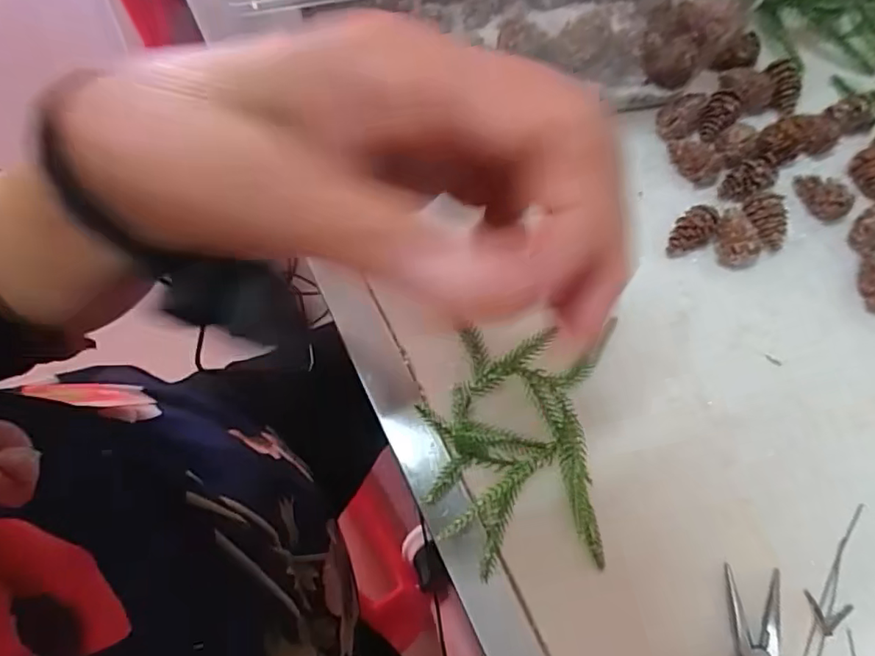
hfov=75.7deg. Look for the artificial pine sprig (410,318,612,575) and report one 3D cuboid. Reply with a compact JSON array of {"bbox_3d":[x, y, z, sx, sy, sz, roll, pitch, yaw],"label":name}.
[{"bbox_3d":[0.045,0.061,0.307,0.094,0.035,0.125,6,75,4],"label":"artificial pine sprig"}]

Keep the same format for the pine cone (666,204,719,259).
[{"bbox_3d":[0.155,-0.058,0.343,0.032,0.020,0.021,-42,77,-9],"label":"pine cone"}]

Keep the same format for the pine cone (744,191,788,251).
[{"bbox_3d":[0.199,-0.064,0.344,0.021,0.024,0.033,4,75,4],"label":"pine cone"}]

